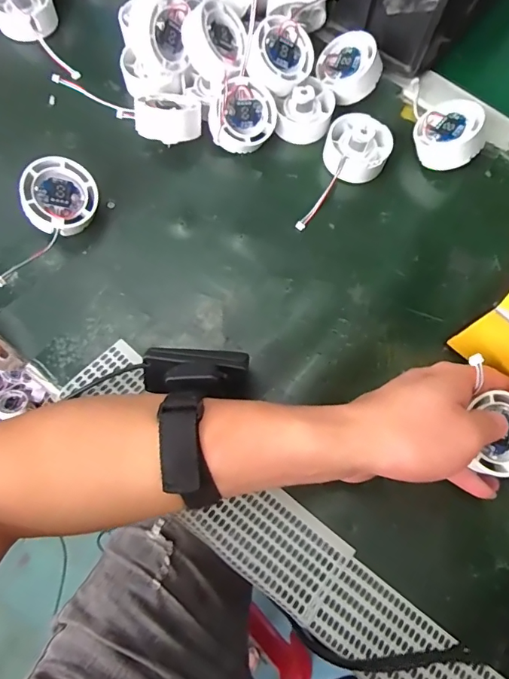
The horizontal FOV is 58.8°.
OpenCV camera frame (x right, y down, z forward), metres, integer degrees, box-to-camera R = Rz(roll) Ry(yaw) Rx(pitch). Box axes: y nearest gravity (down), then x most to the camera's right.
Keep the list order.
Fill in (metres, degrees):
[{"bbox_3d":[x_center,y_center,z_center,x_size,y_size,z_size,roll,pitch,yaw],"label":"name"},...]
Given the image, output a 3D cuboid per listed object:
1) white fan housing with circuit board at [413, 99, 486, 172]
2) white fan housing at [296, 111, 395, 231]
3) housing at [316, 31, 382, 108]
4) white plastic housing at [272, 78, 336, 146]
[{"bbox_3d":[0.168,-0.174,0.386,0.054,0.026,0.059,23,82,34],"label":"white fan housing with circuit board"},{"bbox_3d":[0.080,-0.140,0.383,0.054,0.032,0.108,18,72,5],"label":"white fan housing"},{"bbox_3d":[0.087,-0.245,0.408,0.050,0.027,0.056,-38,73,22],"label":"housing"},{"bbox_3d":[0.045,-0.202,0.396,0.049,0.034,0.047,0,72,-1],"label":"white plastic housing"}]

